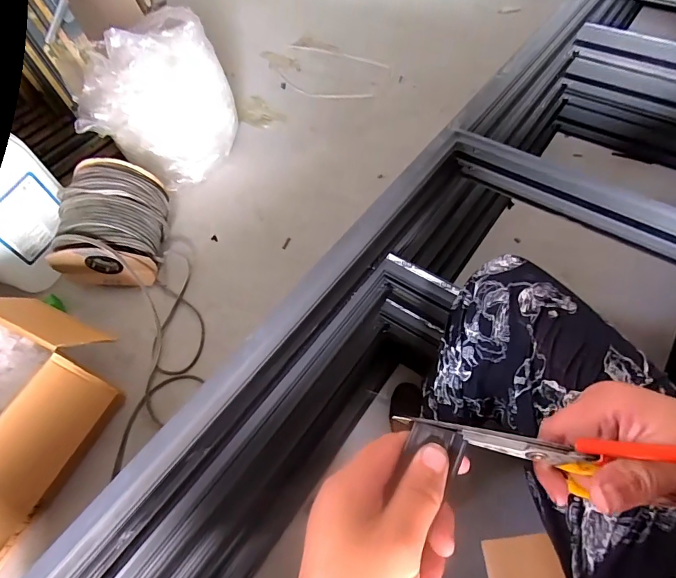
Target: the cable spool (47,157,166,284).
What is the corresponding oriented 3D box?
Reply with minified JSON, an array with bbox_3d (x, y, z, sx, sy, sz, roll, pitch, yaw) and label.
[{"bbox_3d":[-0.617,-0.174,1.126,0.246,0.225,0.282,-2,61,3],"label":"cable spool"}]

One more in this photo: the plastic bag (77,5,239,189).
[{"bbox_3d":[-0.545,-0.581,1.292,0.358,0.362,0.353,8,62,8],"label":"plastic bag"}]

